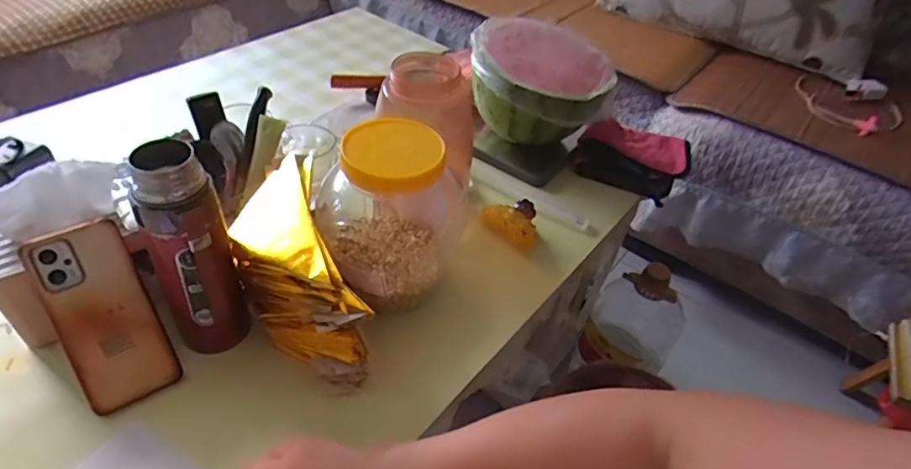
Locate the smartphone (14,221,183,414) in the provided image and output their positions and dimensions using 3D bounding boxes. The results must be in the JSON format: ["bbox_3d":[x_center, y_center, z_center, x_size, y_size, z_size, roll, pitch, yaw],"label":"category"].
[{"bbox_3d":[-0.311,0.071,0.488,0.076,0.163,0.008,-25,7,-31],"label":"smartphone"}]

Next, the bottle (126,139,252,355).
[{"bbox_3d":[-0.227,0.020,0.476,0.064,0.200,0.064,-19,49,-26],"label":"bottle"}]

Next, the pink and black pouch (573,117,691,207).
[{"bbox_3d":[0.268,-0.123,0.819,0.157,0.050,0.139,24,45,17],"label":"pink and black pouch"}]

